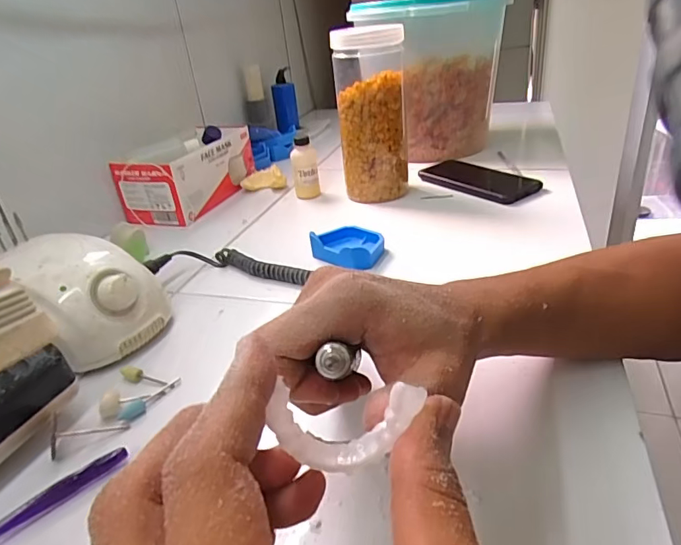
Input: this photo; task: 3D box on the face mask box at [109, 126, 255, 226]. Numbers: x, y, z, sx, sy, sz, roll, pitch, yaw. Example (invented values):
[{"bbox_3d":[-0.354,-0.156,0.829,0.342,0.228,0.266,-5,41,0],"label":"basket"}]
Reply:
[{"bbox_3d":[-0.222,-0.153,0.722,0.112,0.089,0.209,4,31,19],"label":"face mask box"}]

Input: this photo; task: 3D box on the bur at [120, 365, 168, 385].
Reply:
[{"bbox_3d":[-0.154,0.080,0.371,0.042,0.009,0.009,9,32,26],"label":"bur"}]

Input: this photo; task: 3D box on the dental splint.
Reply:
[{"bbox_3d":[0.002,0.050,0.157,0.047,0.027,0.015,2,30,15],"label":"dental splint"}]

